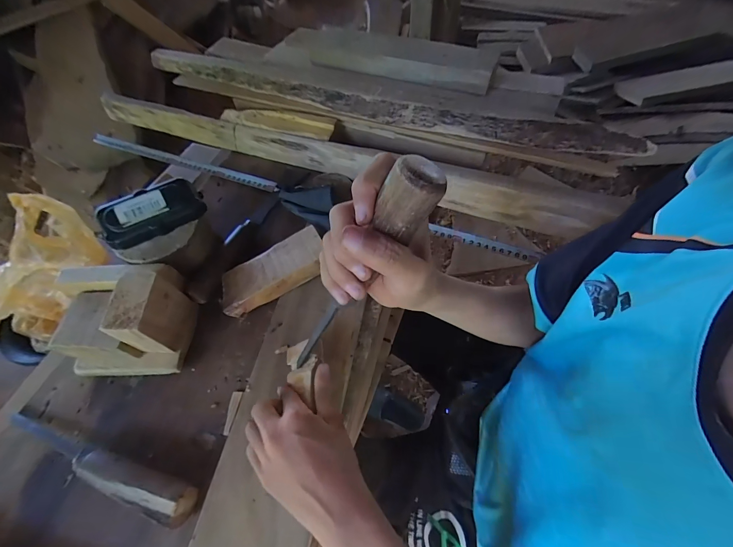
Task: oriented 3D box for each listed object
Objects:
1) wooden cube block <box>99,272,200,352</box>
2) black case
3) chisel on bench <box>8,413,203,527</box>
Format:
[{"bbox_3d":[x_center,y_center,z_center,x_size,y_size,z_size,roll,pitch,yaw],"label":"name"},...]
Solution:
[{"bbox_3d":[-0.227,0.044,0.347,0.047,0.076,0.073,0,57,2],"label":"wooden cube block"},{"bbox_3d":[-0.247,-0.071,0.372,0.102,0.036,0.046,-30,61,-16],"label":"black case"},{"bbox_3d":[-0.263,0.180,0.308,0.234,0.033,0.029,15,59,11],"label":"chisel on bench"}]

